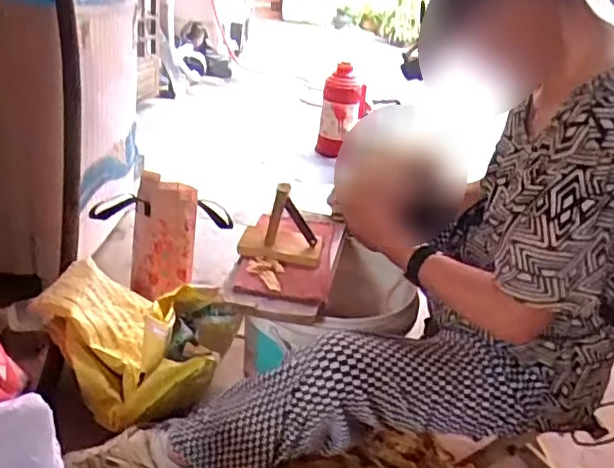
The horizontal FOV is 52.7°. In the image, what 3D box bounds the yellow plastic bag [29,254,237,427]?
[{"bbox_3d":[-0.307,0.192,1.106,0.357,0.163,0.214,16,30,20],"label":"yellow plastic bag"}]

